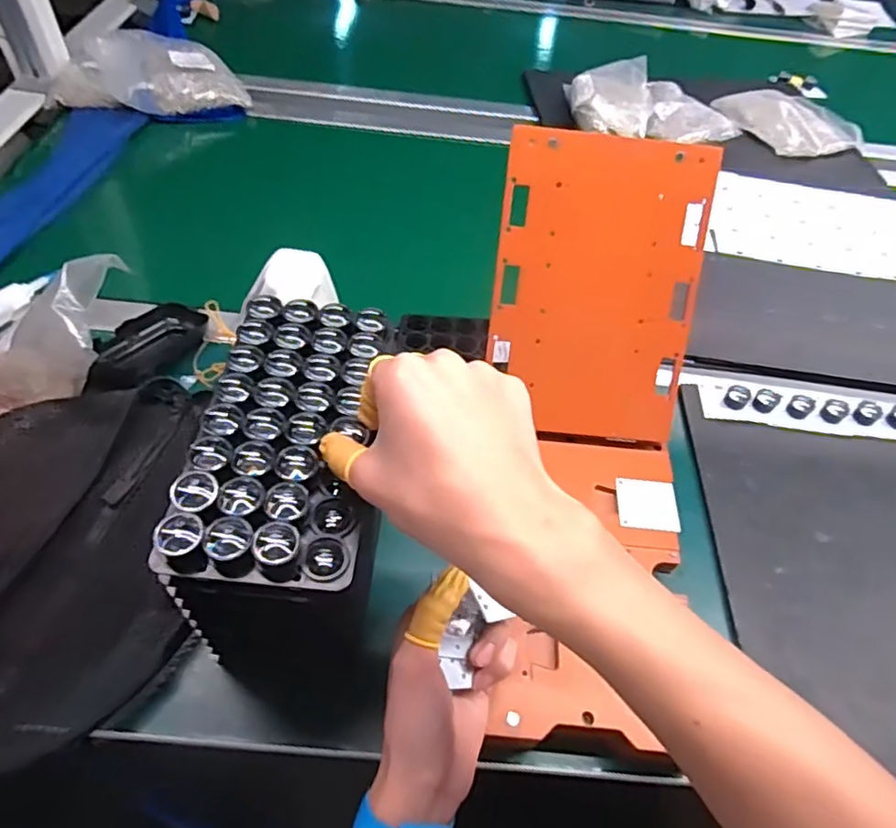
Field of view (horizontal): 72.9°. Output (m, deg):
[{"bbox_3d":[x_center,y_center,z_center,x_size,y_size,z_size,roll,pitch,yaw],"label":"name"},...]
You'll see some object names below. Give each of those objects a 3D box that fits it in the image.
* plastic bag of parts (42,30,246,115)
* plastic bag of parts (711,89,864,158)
[{"bbox_3d":[-0.434,-0.495,0.868,0.253,0.051,0.189,-15,55,-16],"label":"plastic bag of parts"},{"bbox_3d":[0.526,-0.452,0.932,0.183,0.031,0.158,-11,54,-14],"label":"plastic bag of parts"}]

